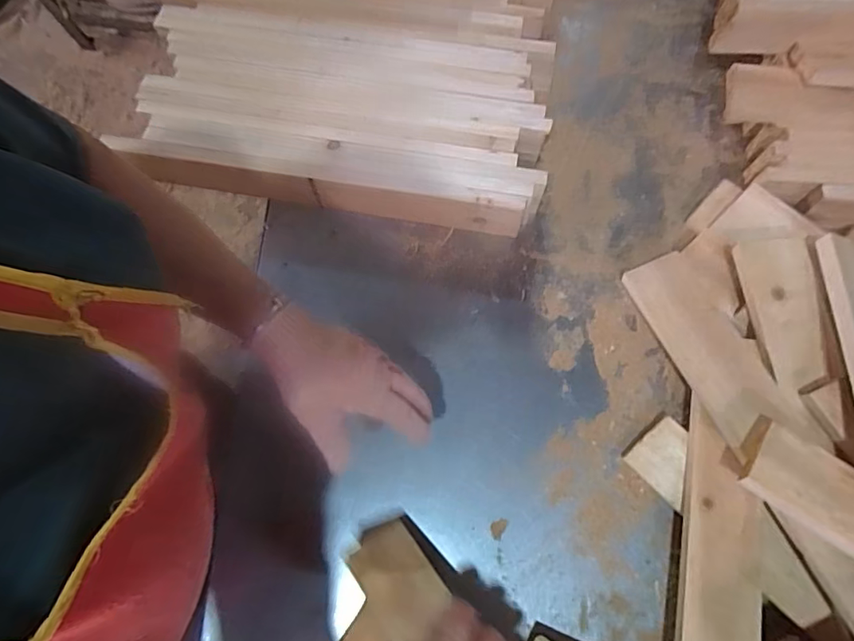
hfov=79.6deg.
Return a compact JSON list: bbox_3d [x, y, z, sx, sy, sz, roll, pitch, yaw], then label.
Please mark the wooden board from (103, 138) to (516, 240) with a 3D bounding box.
[{"bbox_3d":[-0.137,-0.165,0.646,0.502,0.068,0.018,10,75,5],"label":"wooden board"}]

